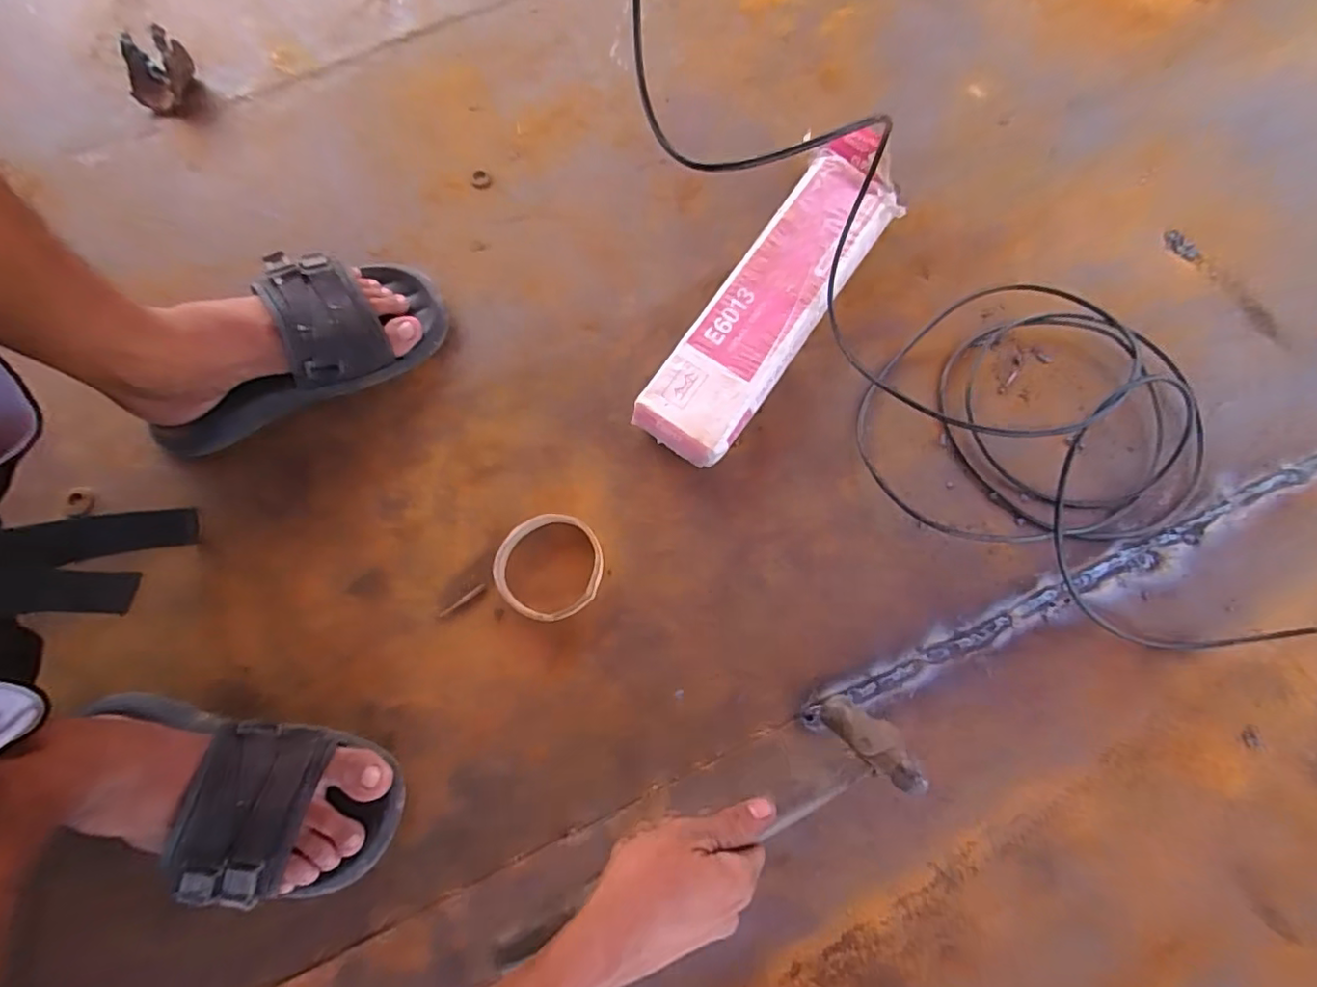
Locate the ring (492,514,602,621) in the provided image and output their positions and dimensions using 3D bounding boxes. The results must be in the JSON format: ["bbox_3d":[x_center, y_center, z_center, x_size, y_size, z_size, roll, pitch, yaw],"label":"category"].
[{"bbox_3d":[-0.092,0.062,0.504,0.089,0.020,0.087,0,76,1],"label":"ring"}]

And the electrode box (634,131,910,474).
[{"bbox_3d":[0.102,-0.176,0.539,0.096,0.044,0.326,35,79,9],"label":"electrode box"}]

